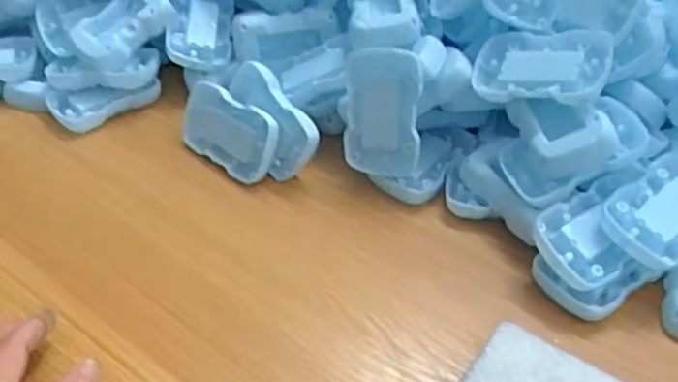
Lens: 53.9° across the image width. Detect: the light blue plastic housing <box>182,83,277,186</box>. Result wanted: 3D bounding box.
[{"bbox_3d":[-0.084,-0.046,0.506,0.088,0.053,0.012,30,21,29],"label":"light blue plastic housing"}]

